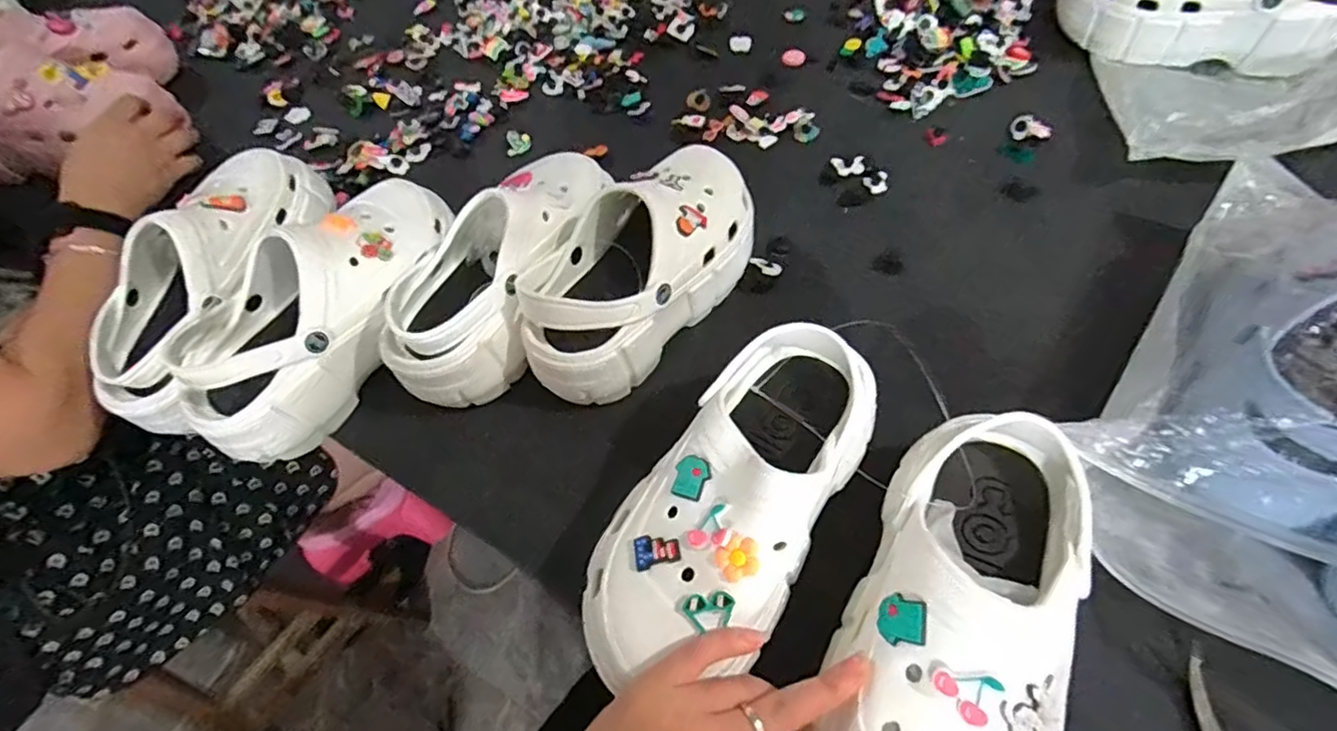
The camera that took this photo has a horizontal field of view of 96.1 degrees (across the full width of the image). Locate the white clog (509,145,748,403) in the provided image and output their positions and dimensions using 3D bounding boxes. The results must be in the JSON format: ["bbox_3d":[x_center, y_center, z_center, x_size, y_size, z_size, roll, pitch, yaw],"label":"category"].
[{"bbox_3d":[-0.021,-0.084,0.476,0.105,0.086,0.234,36,67,24],"label":"white clog"}]

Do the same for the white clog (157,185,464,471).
[{"bbox_3d":[-0.275,-0.050,0.483,0.101,0.100,0.253,28,64,21],"label":"white clog"}]

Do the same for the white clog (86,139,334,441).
[{"bbox_3d":[-0.393,-0.081,0.509,0.096,0.091,0.258,11,59,12],"label":"white clog"}]

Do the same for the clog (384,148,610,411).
[{"bbox_3d":[-0.137,-0.089,0.477,0.097,0.088,0.245,18,70,15],"label":"clog"}]

